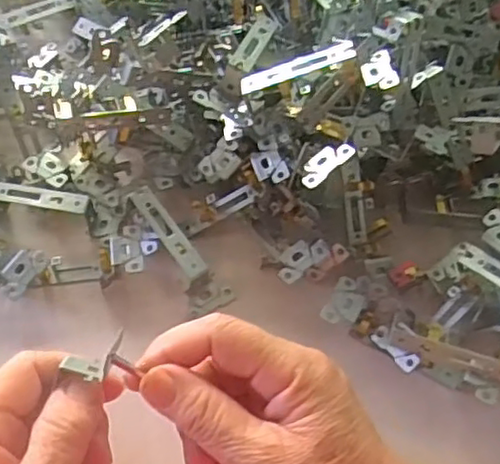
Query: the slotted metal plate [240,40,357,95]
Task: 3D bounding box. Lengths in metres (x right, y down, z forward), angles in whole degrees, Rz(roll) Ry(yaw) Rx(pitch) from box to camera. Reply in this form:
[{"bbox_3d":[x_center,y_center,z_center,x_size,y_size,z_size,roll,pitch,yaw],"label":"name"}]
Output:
[{"bbox_3d":[0.027,-0.094,0.377,0.067,0.006,0.011,-16,60,12],"label":"slotted metal plate"}]

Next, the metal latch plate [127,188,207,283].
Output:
[{"bbox_3d":[-0.050,-0.001,0.402,0.015,0.005,0.069,-32,72,-24],"label":"metal latch plate"}]

